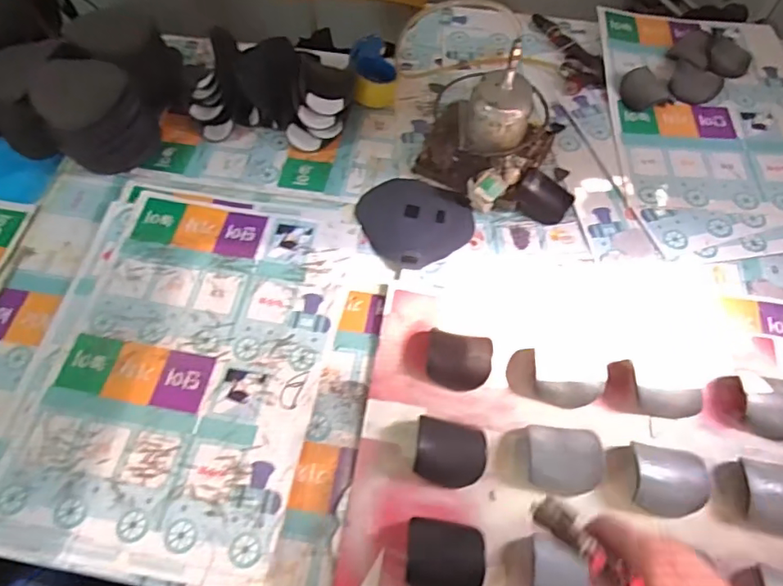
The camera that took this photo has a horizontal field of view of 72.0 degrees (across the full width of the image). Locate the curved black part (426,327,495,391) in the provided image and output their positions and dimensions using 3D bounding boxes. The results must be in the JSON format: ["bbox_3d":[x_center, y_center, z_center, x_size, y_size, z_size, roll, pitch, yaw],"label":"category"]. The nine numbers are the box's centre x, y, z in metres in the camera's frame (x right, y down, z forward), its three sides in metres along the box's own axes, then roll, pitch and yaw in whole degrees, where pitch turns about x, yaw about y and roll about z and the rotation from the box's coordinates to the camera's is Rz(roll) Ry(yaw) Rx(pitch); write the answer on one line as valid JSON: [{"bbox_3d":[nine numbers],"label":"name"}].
[{"bbox_3d":[0.095,0.096,0.772,0.089,0.039,0.074,9,61,5],"label":"curved black part"}]

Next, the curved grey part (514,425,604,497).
[{"bbox_3d":[0.214,0.214,0.695,0.107,0.036,0.084,8,61,4],"label":"curved grey part"}]

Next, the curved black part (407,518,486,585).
[{"bbox_3d":[0.064,0.315,0.639,0.090,0.036,0.082,7,61,4],"label":"curved black part"}]

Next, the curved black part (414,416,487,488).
[{"bbox_3d":[0.076,0.207,0.697,0.090,0.038,0.083,9,61,5],"label":"curved black part"}]

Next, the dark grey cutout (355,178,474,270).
[{"bbox_3d":[0.043,-0.127,0.904,0.179,0.008,0.179,-22,63,-12],"label":"dark grey cutout"}]

